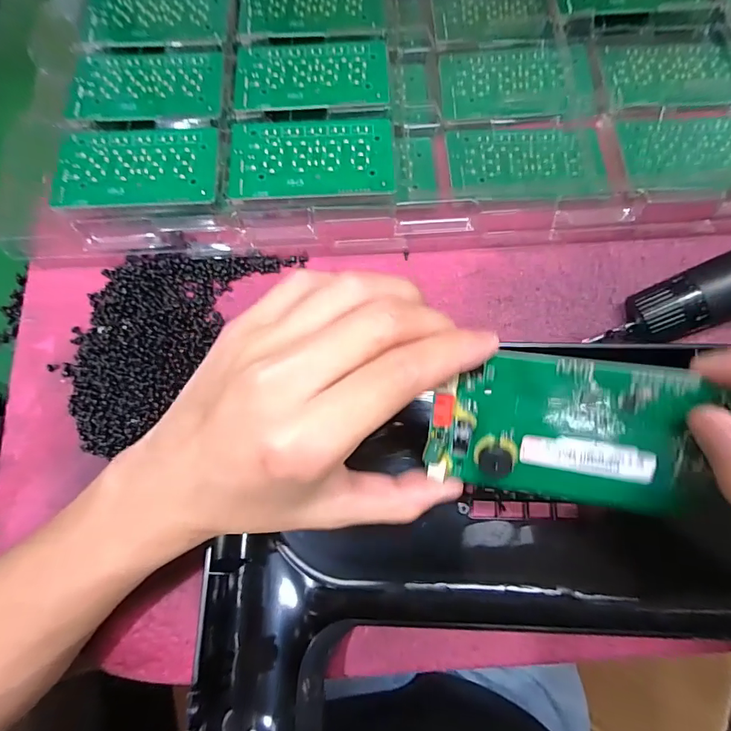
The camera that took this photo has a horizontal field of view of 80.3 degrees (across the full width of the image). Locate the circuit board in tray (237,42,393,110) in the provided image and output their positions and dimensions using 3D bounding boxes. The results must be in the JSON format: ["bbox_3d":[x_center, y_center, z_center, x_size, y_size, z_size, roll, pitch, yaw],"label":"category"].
[{"bbox_3d":[-0.037,-0.204,0.301,0.105,0.004,0.058,-2,76,2],"label":"circuit board in tray"}]

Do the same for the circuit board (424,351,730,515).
[{"bbox_3d":[0.077,0.027,0.169,0.100,0.009,0.060,8,112,11],"label":"circuit board"}]

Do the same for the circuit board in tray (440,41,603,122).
[{"bbox_3d":[0.110,-0.205,0.312,0.108,0.007,0.063,-1,76,2],"label":"circuit board in tray"}]

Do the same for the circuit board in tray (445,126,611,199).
[{"bbox_3d":[0.109,-0.139,0.294,0.103,0.007,0.055,-2,76,2],"label":"circuit board in tray"}]

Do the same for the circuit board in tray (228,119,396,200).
[{"bbox_3d":[-0.035,-0.137,0.285,0.105,0.004,0.059,-1,75,-1],"label":"circuit board in tray"}]

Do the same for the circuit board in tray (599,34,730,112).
[{"bbox_3d":[0.218,-0.212,0.309,0.090,0.016,0.065,0,76,2],"label":"circuit board in tray"}]

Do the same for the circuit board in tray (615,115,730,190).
[{"bbox_3d":[0.222,-0.144,0.288,0.094,0.009,0.054,-1,76,2],"label":"circuit board in tray"}]

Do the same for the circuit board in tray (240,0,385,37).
[{"bbox_3d":[-0.040,-0.270,0.325,0.104,0.004,0.058,-1,75,0],"label":"circuit board in tray"}]

